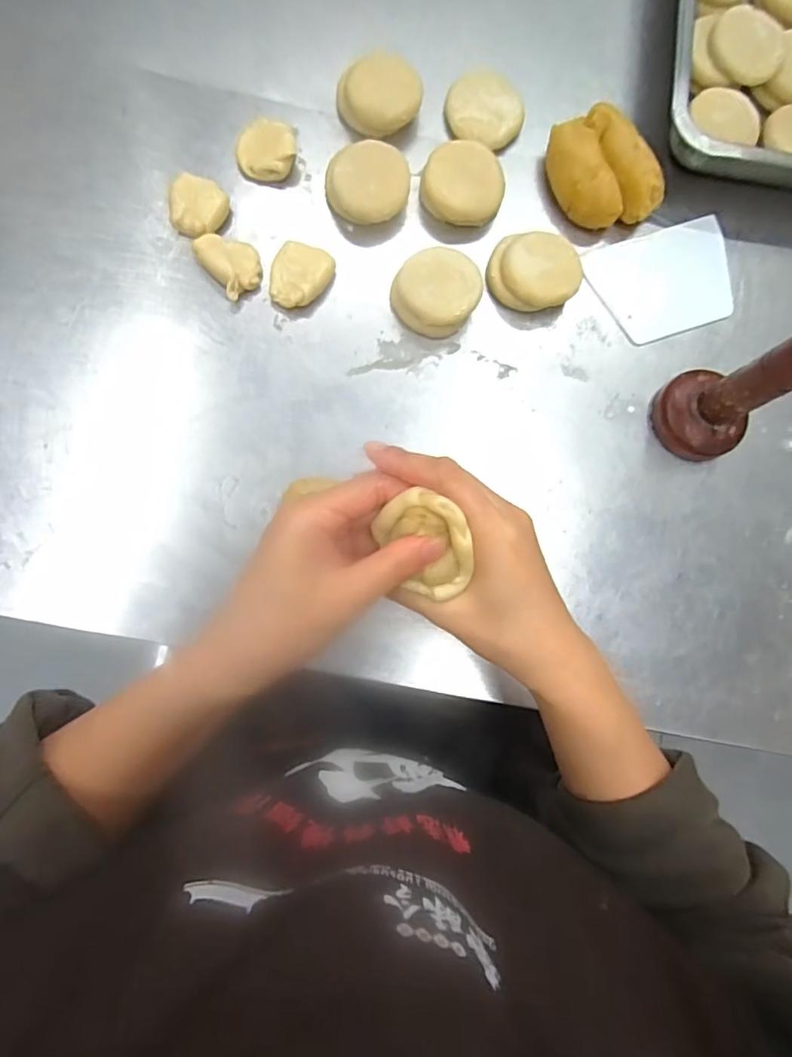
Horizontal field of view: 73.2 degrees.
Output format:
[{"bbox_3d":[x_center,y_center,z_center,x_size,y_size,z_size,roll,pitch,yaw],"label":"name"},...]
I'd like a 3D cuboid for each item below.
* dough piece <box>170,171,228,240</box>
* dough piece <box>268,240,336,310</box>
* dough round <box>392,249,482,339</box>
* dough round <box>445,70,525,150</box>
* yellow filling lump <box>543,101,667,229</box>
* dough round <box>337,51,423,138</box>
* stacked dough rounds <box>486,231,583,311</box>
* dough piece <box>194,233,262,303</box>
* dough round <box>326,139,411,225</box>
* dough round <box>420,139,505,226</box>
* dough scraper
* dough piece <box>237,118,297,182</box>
[{"bbox_3d":[-0.152,-0.247,0.412,0.040,0.018,0.042,10,82,-3],"label":"dough piece"},{"bbox_3d":[-0.075,-0.194,0.414,0.041,0.017,0.051,30,82,0],"label":"dough piece"},{"bbox_3d":[0.033,-0.184,0.416,0.062,0.028,0.061,1,83,-4],"label":"dough round"},{"bbox_3d":[0.074,-0.348,0.443,0.063,0.015,0.063,1,83,-4],"label":"dough round"},{"bbox_3d":[0.166,-0.288,0.435,0.075,0.036,0.096,-35,87,-8],"label":"yellow filling lump"},{"bbox_3d":[-0.012,-0.348,0.433,0.059,0.029,0.058,1,83,-4],"label":"dough round"},{"bbox_3d":[0.109,-0.203,0.427,0.070,0.024,0.056,17,82,-2],"label":"stacked dough rounds"},{"bbox_3d":[-0.127,-0.205,0.409,0.037,0.015,0.051,-39,87,-8],"label":"dough piece"},{"bbox_3d":[-0.022,-0.270,0.423,0.063,0.031,0.058,1,83,-4],"label":"dough round"},{"bbox_3d":[0.054,-0.273,0.427,0.064,0.029,0.057,10,82,-3],"label":"dough round"},{"bbox_3d":[0.227,-0.206,0.445,0.119,0.004,0.089,-20,85,-6],"label":"dough scraper"},{"bbox_3d":[-0.102,-0.303,0.425,0.044,0.019,0.048,3,83,-4],"label":"dough piece"}]

